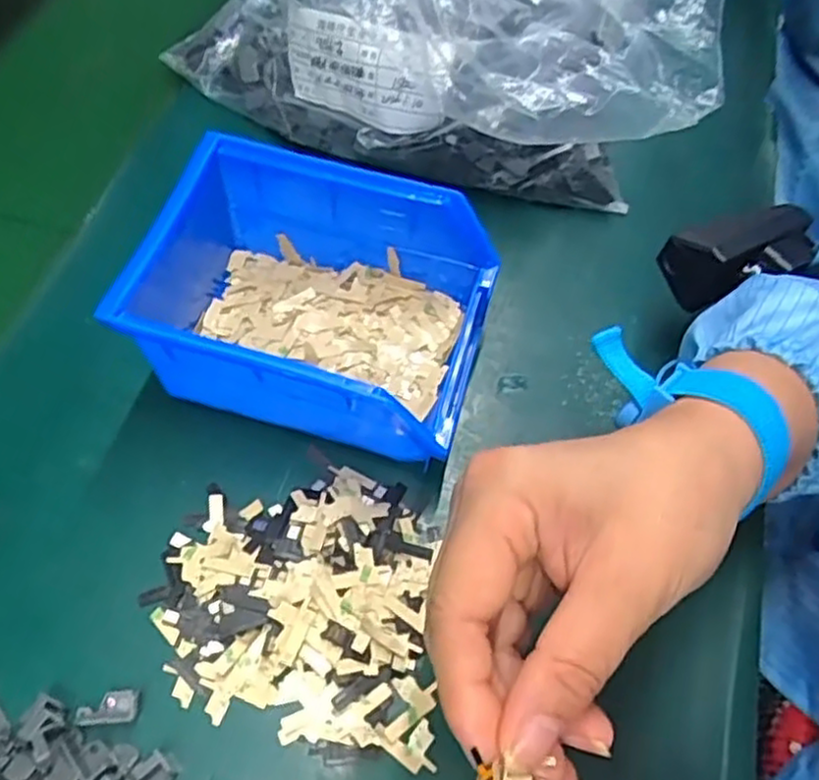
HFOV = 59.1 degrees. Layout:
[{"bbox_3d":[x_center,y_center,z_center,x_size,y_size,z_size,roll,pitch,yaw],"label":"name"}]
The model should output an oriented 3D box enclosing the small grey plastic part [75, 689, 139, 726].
[{"bbox_3d":[-0.111,0.116,0.265,0.021,0.006,0.012,-2,59,-2],"label":"small grey plastic part"}]

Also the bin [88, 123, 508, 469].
[{"bbox_3d":[-0.052,-0.036,0.319,0.163,0.076,0.109,14,60,7],"label":"bin"}]

